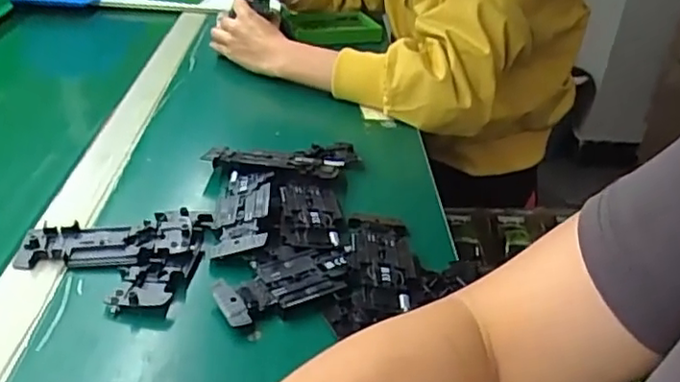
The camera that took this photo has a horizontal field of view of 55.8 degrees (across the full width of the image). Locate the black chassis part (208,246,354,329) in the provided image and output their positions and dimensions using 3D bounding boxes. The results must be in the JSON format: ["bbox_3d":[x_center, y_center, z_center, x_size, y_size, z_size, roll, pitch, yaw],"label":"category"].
[{"bbox_3d":[-0.037,0.069,0.470,0.107,0.019,0.049,-13,34,-28],"label":"black chassis part"}]

